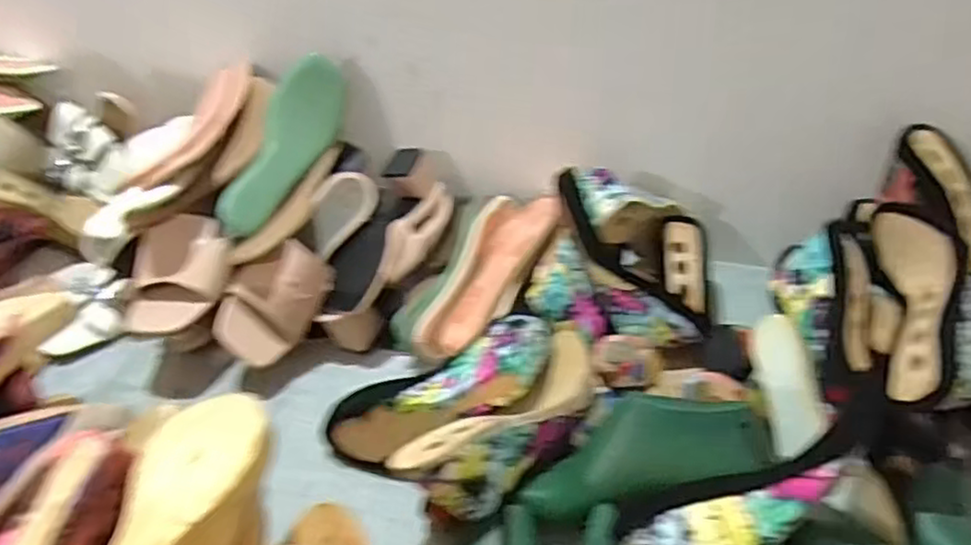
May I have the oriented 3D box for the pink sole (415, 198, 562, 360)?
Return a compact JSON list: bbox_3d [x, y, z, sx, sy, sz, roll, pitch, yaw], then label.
[{"bbox_3d":[-0.002,-0.005,0.774,0.088,0.028,0.227,21,63,25],"label":"pink sole"}]

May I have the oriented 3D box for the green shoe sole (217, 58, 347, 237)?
[{"bbox_3d":[-0.227,-0.140,0.785,0.058,0.069,0.222,18,72,22],"label":"green shoe sole"}]

